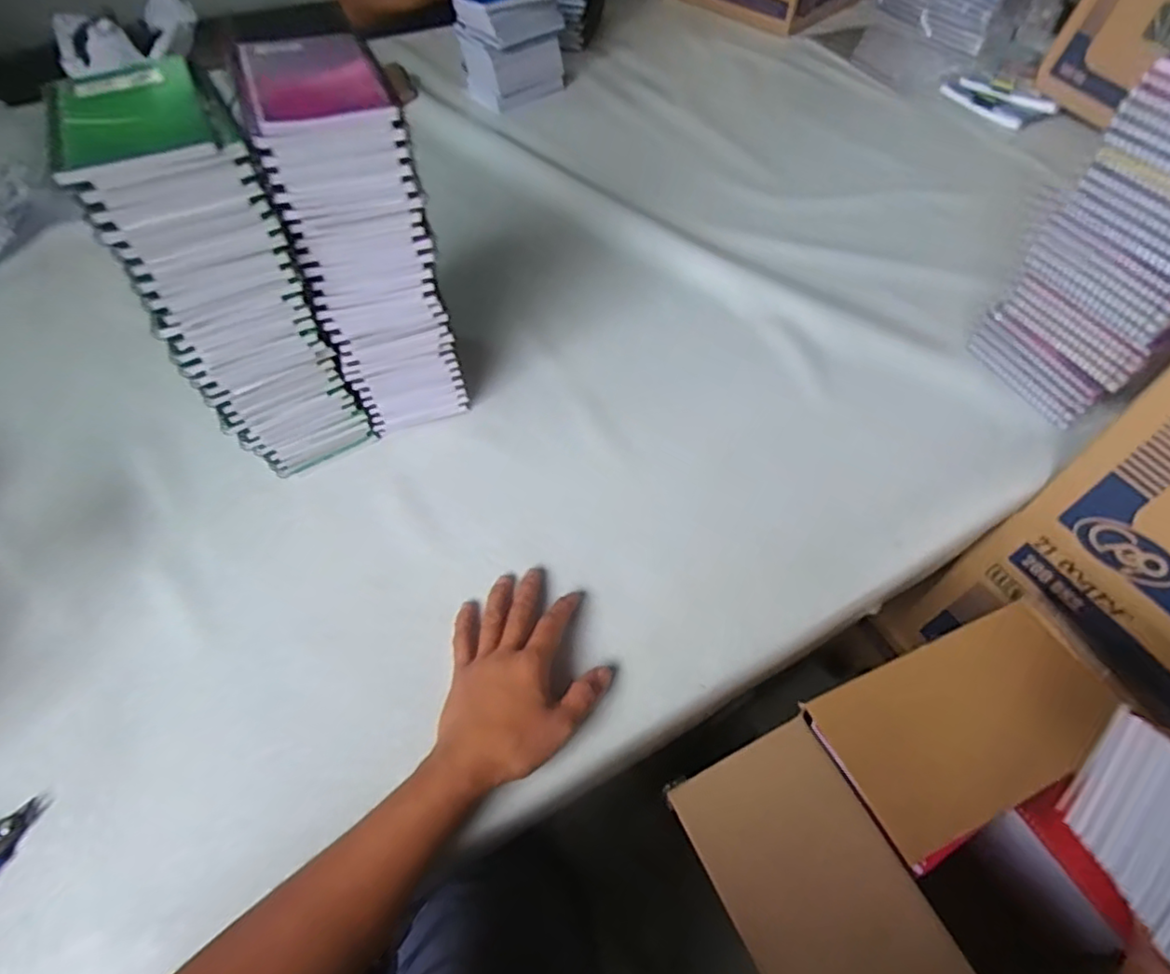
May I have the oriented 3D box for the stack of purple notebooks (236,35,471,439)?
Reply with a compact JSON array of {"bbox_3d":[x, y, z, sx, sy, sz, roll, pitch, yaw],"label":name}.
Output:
[{"bbox_3d":[-0.182,-0.188,0.519,0.098,0.287,0.129,-20,57,-15],"label":"stack of purple notebooks"}]

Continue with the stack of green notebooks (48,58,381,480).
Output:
[{"bbox_3d":[-0.269,-0.140,0.487,0.103,0.283,0.119,-26,58,-19],"label":"stack of green notebooks"}]

